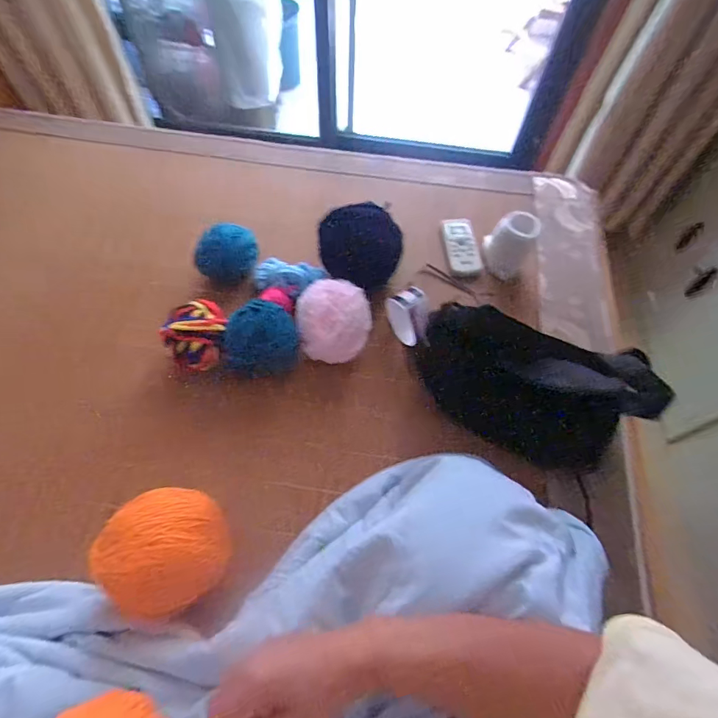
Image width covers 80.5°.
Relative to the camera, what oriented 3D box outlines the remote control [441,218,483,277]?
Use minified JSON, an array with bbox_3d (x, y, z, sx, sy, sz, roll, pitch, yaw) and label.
[{"bbox_3d":[0.185,-0.206,0.766,0.050,0.028,0.127,-7,63,-5],"label":"remote control"}]

